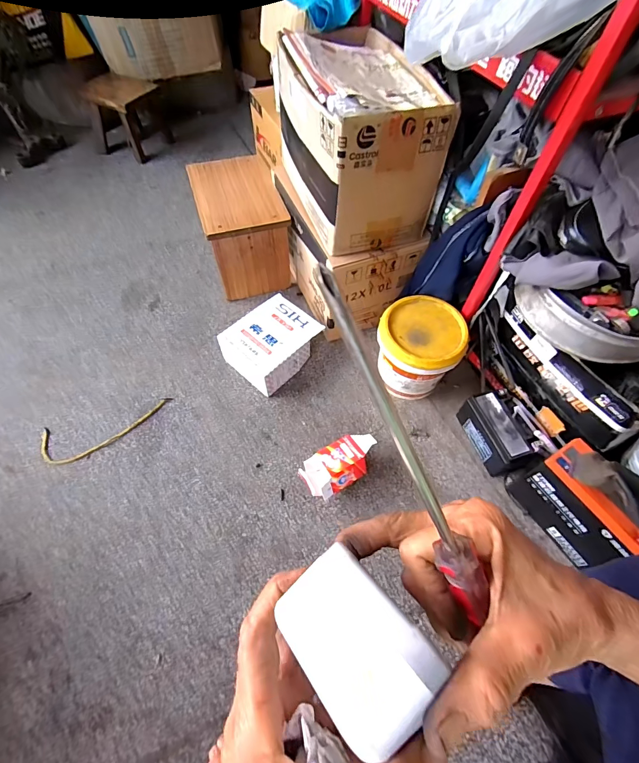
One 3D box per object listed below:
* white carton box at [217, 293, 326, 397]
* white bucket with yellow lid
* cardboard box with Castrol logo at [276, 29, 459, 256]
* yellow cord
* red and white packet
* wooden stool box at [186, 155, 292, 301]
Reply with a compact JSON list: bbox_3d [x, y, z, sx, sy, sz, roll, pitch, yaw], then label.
[{"bbox_3d":[-0.110,-0.089,0.872,0.164,0.096,0.191,39,64,19],"label":"white carton box"},{"bbox_3d":[0.208,-0.062,0.816,0.164,0.185,0.165,1,58,-2],"label":"white bucket with yellow lid"},{"bbox_3d":[0.070,-0.489,0.743,0.234,0.236,0.381,-16,60,-12],"label":"cardboard box with Castrol logo"},{"bbox_3d":[-0.448,0.105,0.791,0.263,0.009,0.096,-16,61,-12],"label":"yellow cord"},{"bbox_3d":[0.042,0.164,0.732,0.159,0.074,0.080,-27,64,-18],"label":"red and white packet"},{"bbox_3d":[-0.207,-0.405,0.991,0.195,0.220,0.284,-15,61,-12],"label":"wooden stool box"}]

